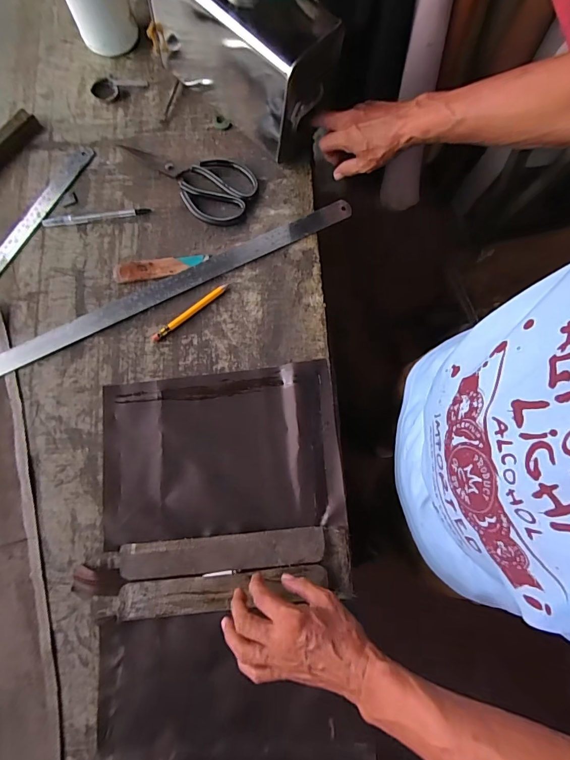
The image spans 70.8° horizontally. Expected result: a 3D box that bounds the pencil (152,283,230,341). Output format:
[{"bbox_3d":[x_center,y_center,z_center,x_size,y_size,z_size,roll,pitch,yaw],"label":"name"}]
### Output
[{"bbox_3d":[-0.125,-0.092,0.533,0.120,0.008,0.012,-39,80,-8],"label":"pencil"}]

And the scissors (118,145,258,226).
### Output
[{"bbox_3d":[-0.136,-0.298,0.579,0.196,0.016,0.100,33,79,7],"label":"scissors"}]

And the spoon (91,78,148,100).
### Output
[{"bbox_3d":[-0.254,-0.445,0.614,0.081,0.007,0.037,-2,77,0],"label":"spoon"}]

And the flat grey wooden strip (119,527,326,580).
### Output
[{"bbox_3d":[-0.074,0.205,0.476,0.238,0.006,0.040,-5,77,-1],"label":"flat grey wooden strip"}]

